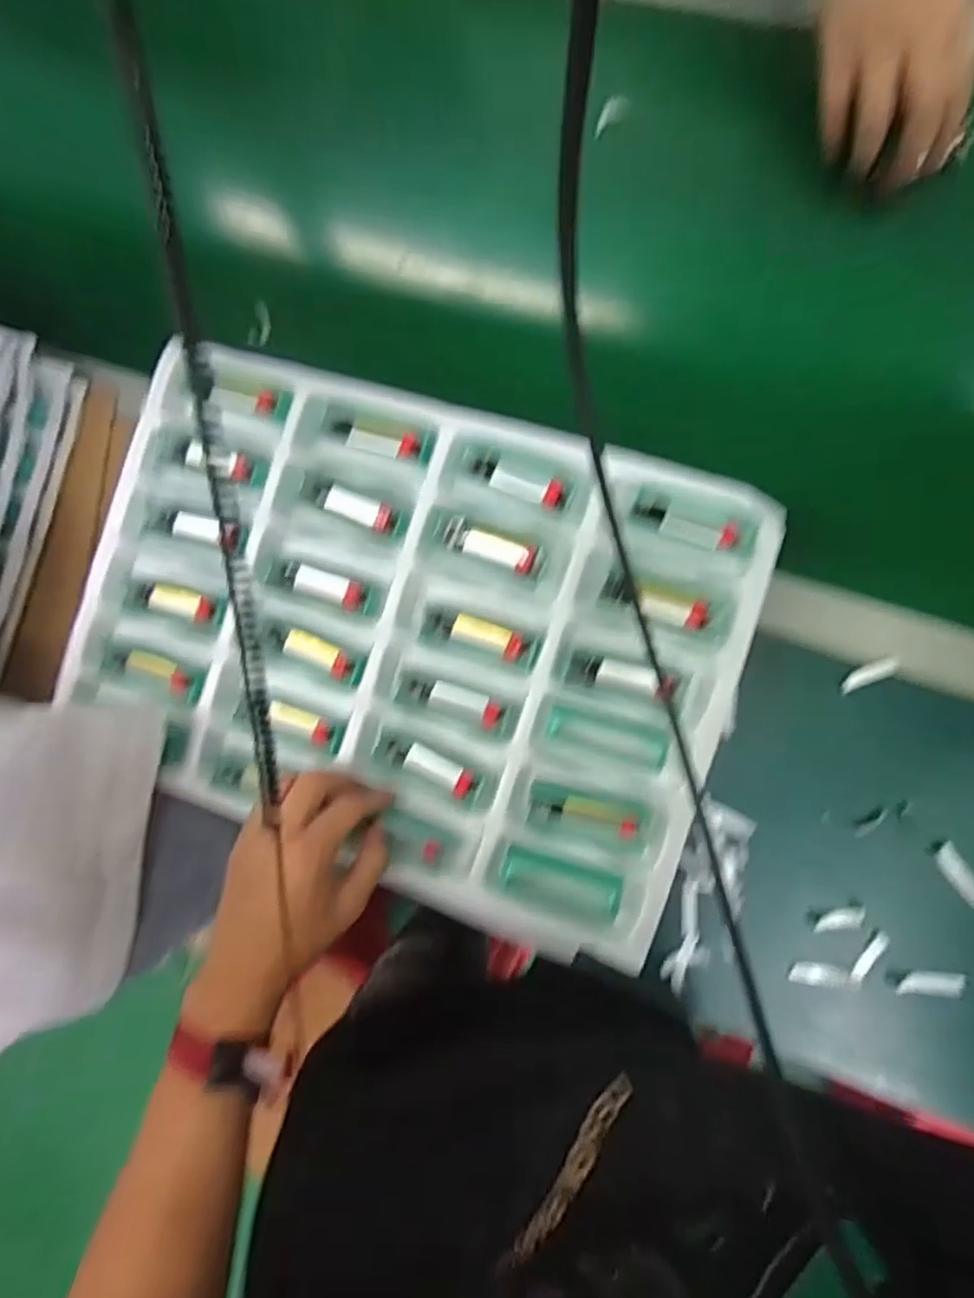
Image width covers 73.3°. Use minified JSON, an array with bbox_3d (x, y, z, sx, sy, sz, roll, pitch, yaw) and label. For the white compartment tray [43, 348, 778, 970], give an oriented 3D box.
[{"bbox_3d":[-0.066,-0.008,0.456,0.448,0.022,0.319,19,92,8],"label":"white compartment tray"}]

